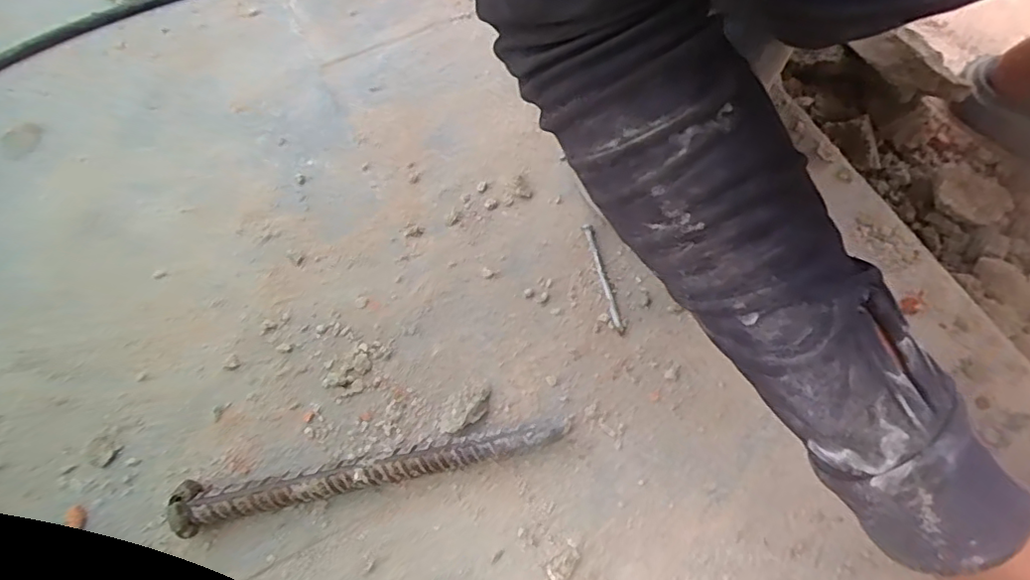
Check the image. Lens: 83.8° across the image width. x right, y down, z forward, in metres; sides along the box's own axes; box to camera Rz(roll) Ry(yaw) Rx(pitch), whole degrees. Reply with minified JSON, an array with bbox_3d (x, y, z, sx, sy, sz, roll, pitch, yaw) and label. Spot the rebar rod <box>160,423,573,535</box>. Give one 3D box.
[{"bbox_3d":[-0.069,0.095,0.296,0.193,0.026,0.022,-9,66,-5],"label":"rebar rod"}]

